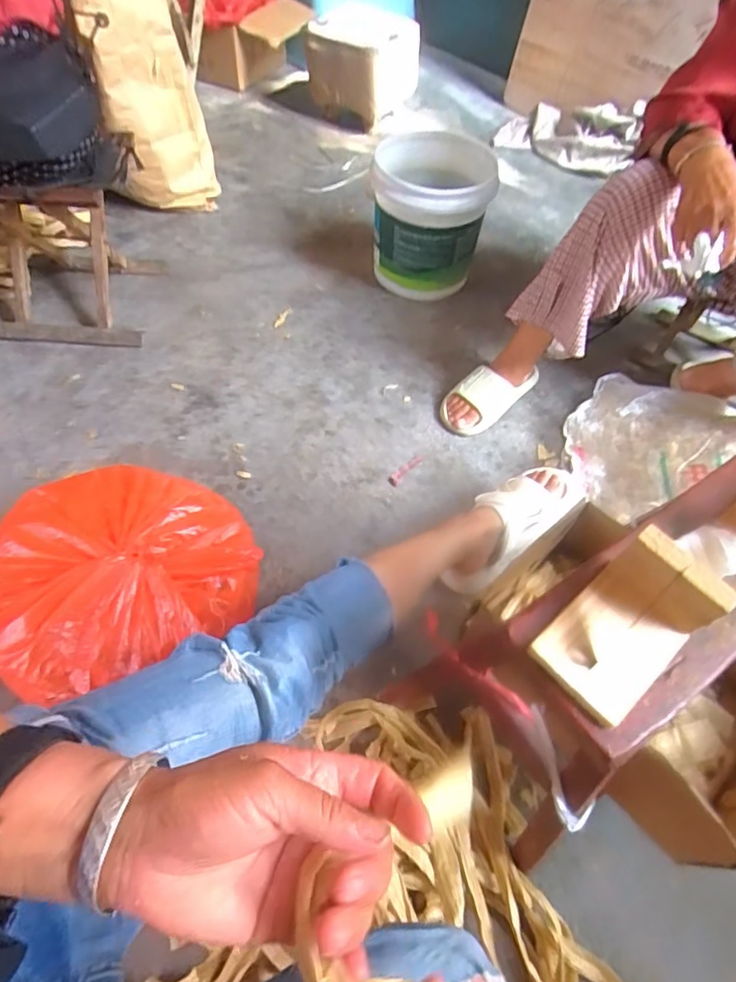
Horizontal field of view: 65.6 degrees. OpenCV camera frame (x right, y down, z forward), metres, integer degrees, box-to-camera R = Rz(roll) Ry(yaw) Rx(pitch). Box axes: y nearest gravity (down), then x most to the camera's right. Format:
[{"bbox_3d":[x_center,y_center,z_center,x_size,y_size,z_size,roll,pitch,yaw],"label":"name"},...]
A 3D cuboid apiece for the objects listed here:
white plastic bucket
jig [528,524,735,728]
[{"bbox_3d":[0.136,-0.612,1.299,0.243,0.264,0.236,2,55,-2],"label":"white plastic bucket"},{"bbox_3d":[0.183,0.093,0.399,0.111,0.063,0.074,-34,64,-24],"label":"jig"}]

